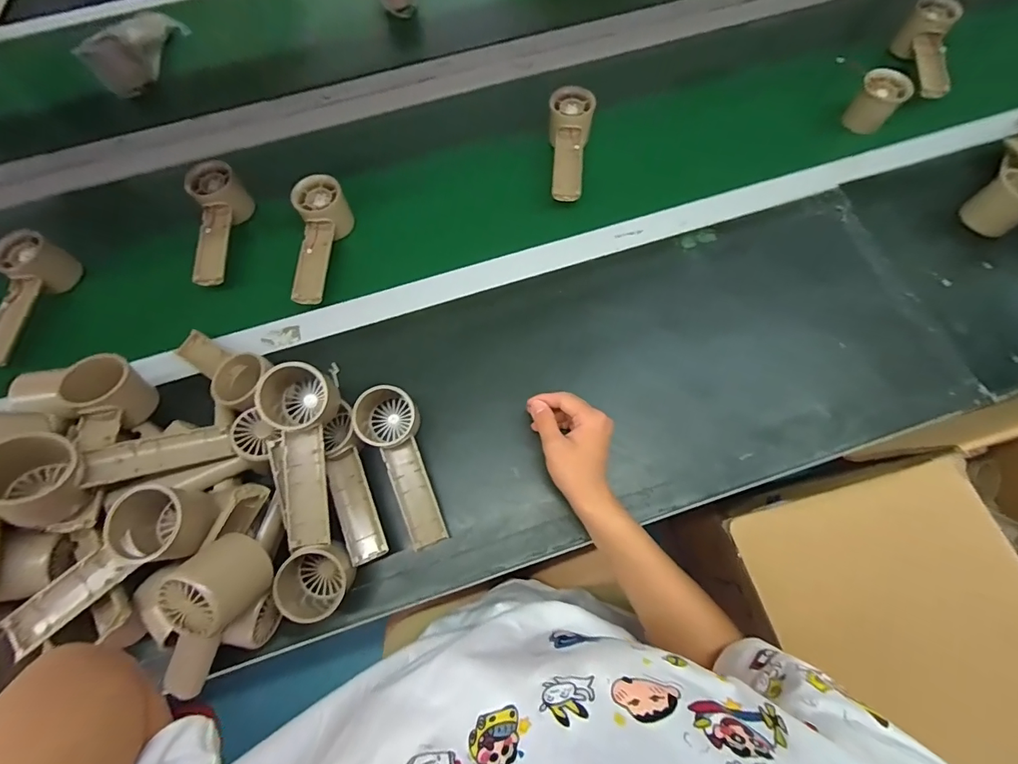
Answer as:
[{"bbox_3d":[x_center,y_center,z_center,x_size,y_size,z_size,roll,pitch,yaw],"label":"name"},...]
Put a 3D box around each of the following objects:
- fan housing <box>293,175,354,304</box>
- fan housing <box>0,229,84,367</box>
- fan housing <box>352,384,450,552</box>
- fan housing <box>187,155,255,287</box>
[{"bbox_3d":[-0.224,-0.169,0.526,0.056,0.053,0.157,-4,71,0],"label":"fan housing"},{"bbox_3d":[-0.567,-0.093,0.515,0.050,0.069,0.157,3,71,3],"label":"fan housing"},{"bbox_3d":[-0.102,0.074,0.433,0.061,0.060,0.167,-29,73,-8],"label":"fan housing"},{"bbox_3d":[-0.356,-0.189,0.541,0.057,0.045,0.163,-9,71,-2],"label":"fan housing"}]

